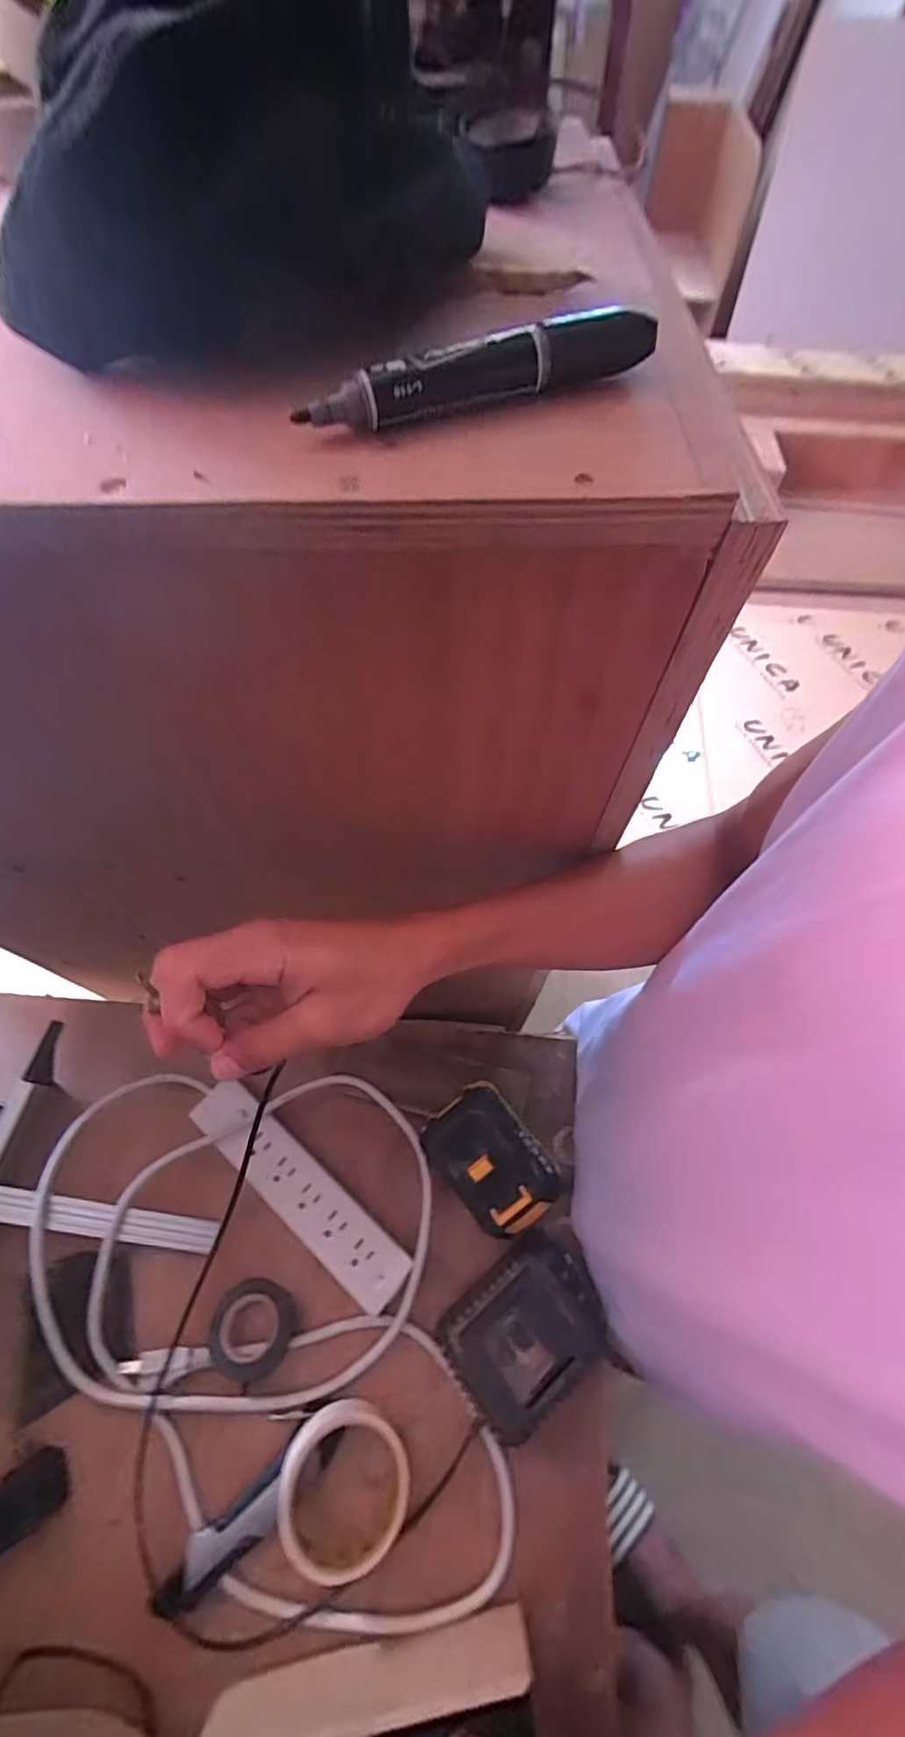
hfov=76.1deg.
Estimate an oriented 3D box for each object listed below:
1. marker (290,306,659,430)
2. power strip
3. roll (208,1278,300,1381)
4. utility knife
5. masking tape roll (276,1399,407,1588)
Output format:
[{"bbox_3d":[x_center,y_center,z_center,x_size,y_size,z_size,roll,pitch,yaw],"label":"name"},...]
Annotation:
[{"bbox_3d":[0.012,-0.175,0.203,0.132,0.016,0.012,-22,65,-11],"label":"marker"},{"bbox_3d":[-0.135,0.280,0.510,0.230,0.028,0.046,37,68,17],"label":"power strip"},{"bbox_3d":[-0.158,0.365,0.458,0.061,0.029,0.054,17,64,8],"label":"roll"},{"bbox_3d":[-0.142,0.459,0.414,0.146,0.024,0.034,-39,69,-18],"label":"utility knife"},{"bbox_3d":[-0.078,0.444,0.416,0.090,0.034,0.087,0,63,0],"label":"masking tape roll"}]

